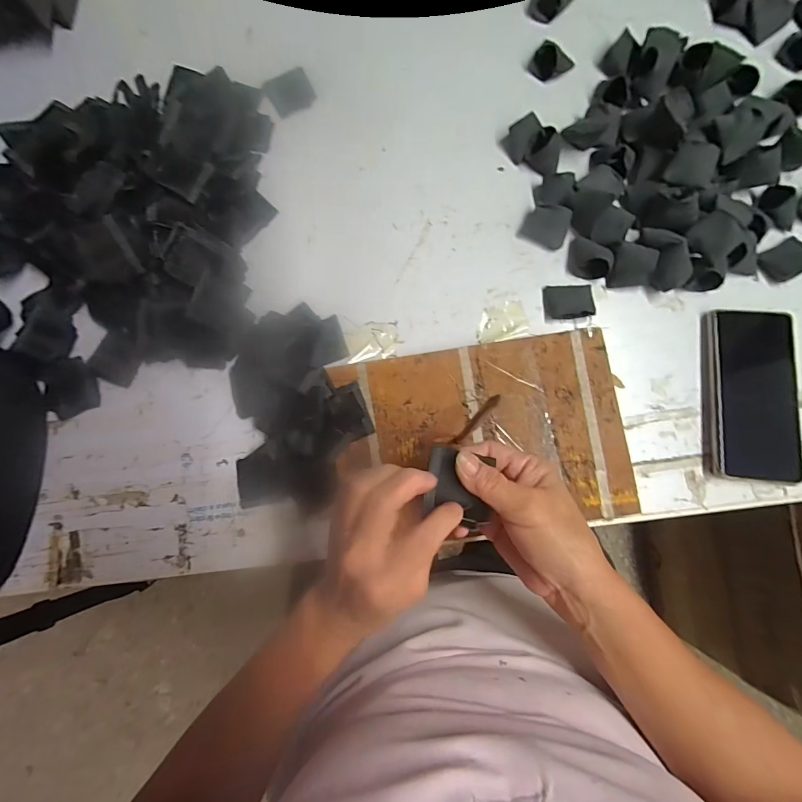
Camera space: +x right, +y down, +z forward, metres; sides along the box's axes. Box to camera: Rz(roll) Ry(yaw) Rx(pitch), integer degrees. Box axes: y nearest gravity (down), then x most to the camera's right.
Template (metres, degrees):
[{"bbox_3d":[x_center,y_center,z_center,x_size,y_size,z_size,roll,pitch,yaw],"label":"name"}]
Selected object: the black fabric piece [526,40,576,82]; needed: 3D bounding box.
[{"bbox_3d":[0.164,-0.373,0.424,0.039,0.028,0.029,-32,82,-2],"label":"black fabric piece"}]

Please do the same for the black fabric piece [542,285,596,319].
[{"bbox_3d":[0.167,-0.099,0.393,0.047,0.005,0.033,-1,77,12],"label":"black fabric piece"}]

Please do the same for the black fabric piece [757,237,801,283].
[{"bbox_3d":[0.378,-0.138,0.386,0.039,0.013,0.035,-36,72,25],"label":"black fabric piece"}]

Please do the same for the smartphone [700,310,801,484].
[{"bbox_3d":[0.328,-0.008,0.368,0.079,0.014,0.159,4,82,4],"label":"smartphone"}]

